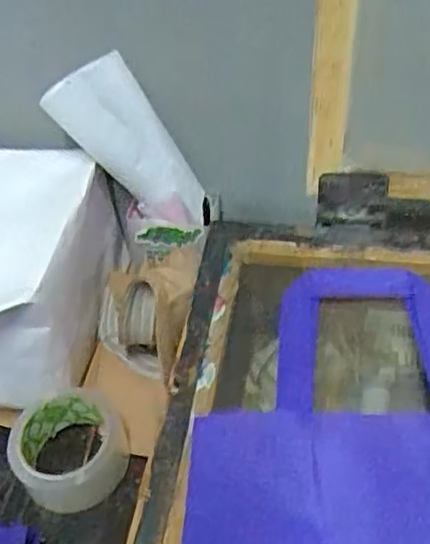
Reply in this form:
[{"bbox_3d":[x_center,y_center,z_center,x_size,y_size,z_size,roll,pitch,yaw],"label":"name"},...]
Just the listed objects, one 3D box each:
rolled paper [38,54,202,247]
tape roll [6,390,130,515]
[{"bbox_3d":[-0.082,-0.117,0.687,0.080,0.208,0.054,-13,37,30],"label":"rolled paper"},{"bbox_3d":[-0.132,0.162,0.620,0.101,0.054,0.095,-13,44,-8],"label":"tape roll"}]

